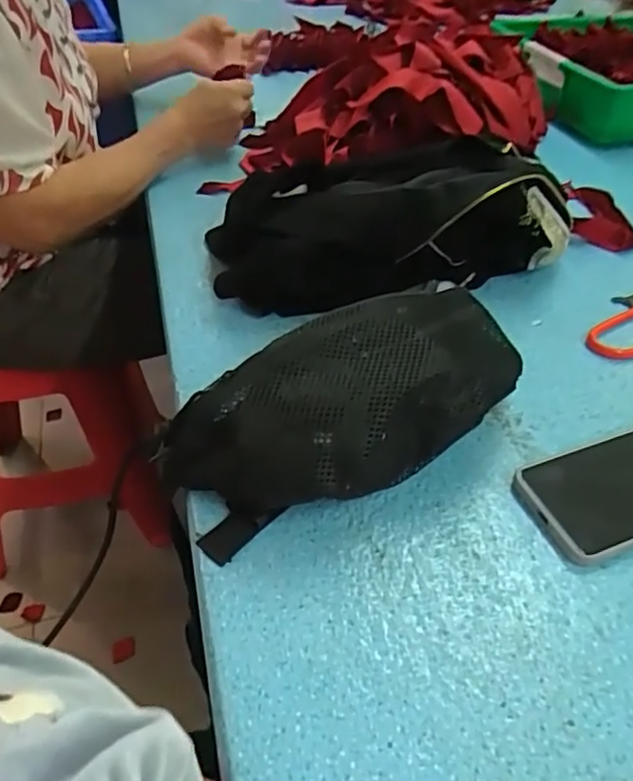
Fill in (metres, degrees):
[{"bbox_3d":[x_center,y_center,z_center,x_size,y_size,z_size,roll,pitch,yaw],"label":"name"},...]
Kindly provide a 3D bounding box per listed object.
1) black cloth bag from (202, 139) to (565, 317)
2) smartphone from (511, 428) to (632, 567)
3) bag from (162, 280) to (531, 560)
[{"bbox_3d":[0.076,-0.162,0.599,0.353,0.106,0.124,-7,44,-8],"label":"black cloth bag"},{"bbox_3d":[0.221,0.062,0.427,0.159,0.017,0.079,-14,45,-15],"label":"smartphone"},{"bbox_3d":[0.034,0.011,0.424,0.267,0.092,0.117,-23,48,-22],"label":"bag"}]

